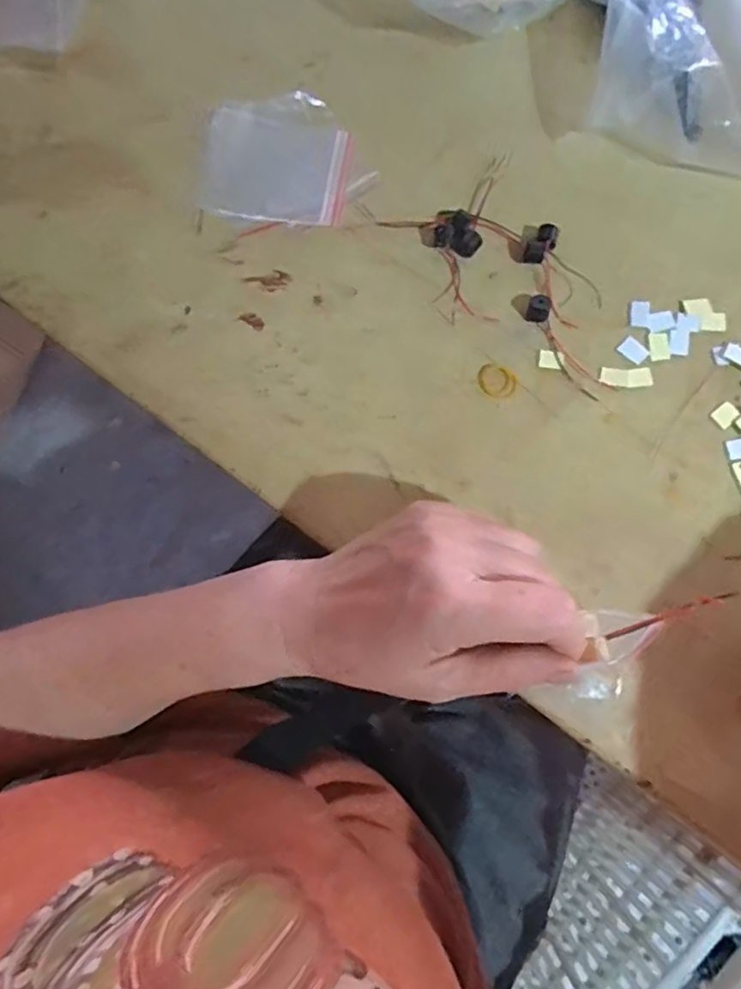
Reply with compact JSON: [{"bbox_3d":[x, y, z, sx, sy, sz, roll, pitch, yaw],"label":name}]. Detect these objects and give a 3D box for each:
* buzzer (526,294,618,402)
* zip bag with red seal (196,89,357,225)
[{"bbox_3d":[0.107,-0.079,0.338,0.018,0.012,0.064,-33,82,-5],"label":"buzzer"},{"bbox_3d":[-0.052,-0.192,0.359,0.080,0.007,0.080,7,81,1],"label":"zip bag with red seal"}]

